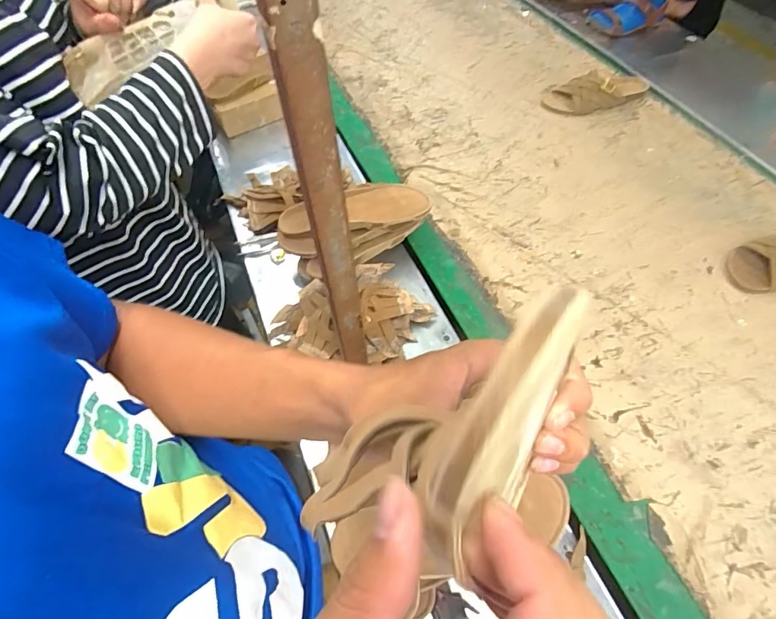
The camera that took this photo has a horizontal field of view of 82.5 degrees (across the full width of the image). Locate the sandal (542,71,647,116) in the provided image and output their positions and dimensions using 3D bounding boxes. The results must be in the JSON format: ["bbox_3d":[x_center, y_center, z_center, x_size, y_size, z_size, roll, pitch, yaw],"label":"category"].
[{"bbox_3d":[0.522,-0.547,1.085,0.271,0.062,0.097,-10,57,-5],"label":"sandal"}]

